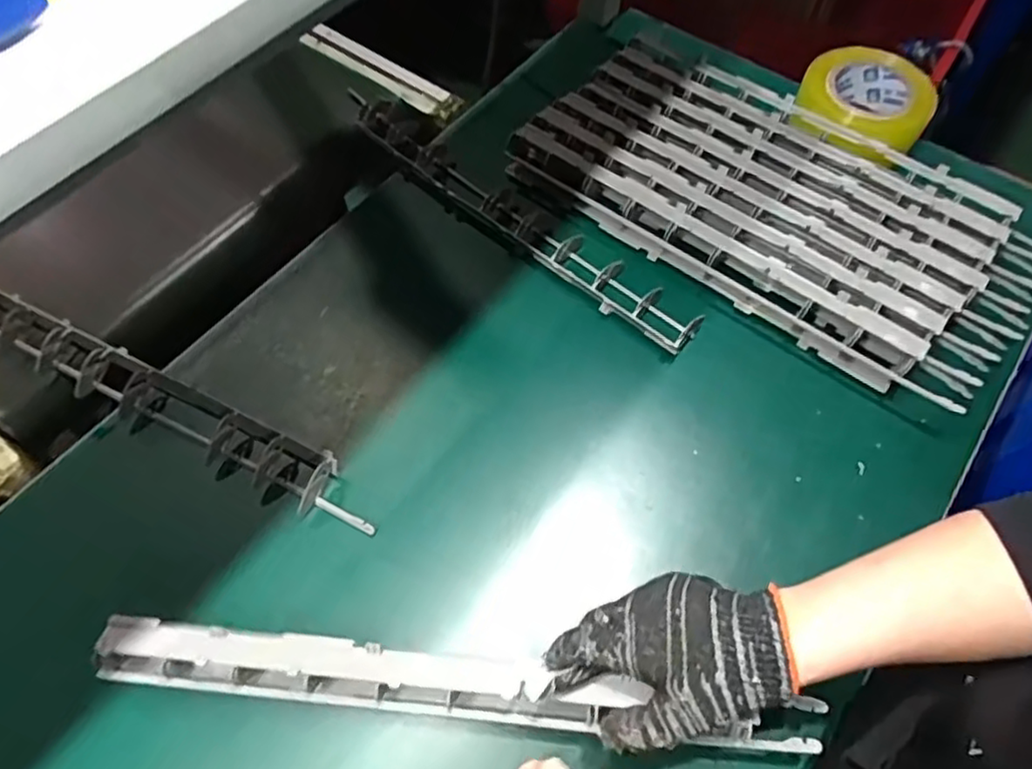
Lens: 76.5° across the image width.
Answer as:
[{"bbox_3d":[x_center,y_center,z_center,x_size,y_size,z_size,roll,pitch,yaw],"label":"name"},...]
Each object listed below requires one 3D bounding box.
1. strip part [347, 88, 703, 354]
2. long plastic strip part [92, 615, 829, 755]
[{"bbox_3d":[-0.015,-0.180,0.655,0.460,0.021,0.054,40,68,19],"label":"strip part"},{"bbox_3d":[-0.040,0.190,0.415,0.454,0.049,0.038,6,61,3],"label":"long plastic strip part"}]

